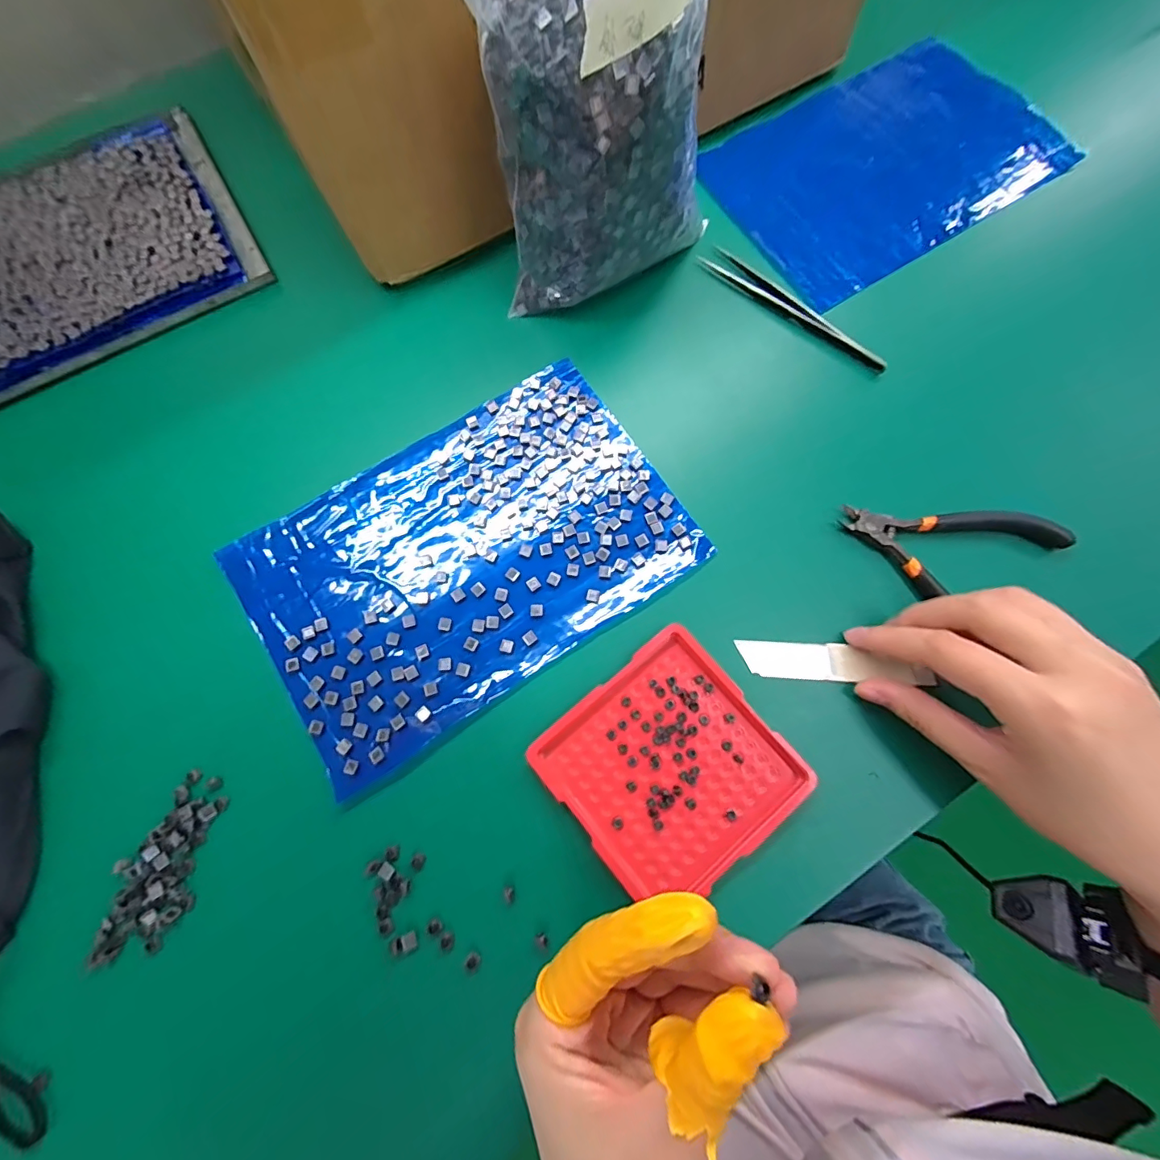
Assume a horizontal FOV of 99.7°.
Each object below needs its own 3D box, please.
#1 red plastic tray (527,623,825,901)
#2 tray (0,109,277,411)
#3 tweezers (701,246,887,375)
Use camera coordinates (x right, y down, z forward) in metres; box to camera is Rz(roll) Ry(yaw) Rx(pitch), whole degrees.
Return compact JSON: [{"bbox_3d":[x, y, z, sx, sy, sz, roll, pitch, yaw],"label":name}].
[{"bbox_3d":[0.043,0.090,0.236,0.099,0.007,0.100,-39,79,-9],"label":"red plastic tray"},{"bbox_3d":[-0.346,-0.204,0.319,0.245,0.015,0.173,-34,78,-8],"label":"tray"},{"bbox_3d":[0.130,-0.168,0.303,0.016,0.009,0.131,-44,80,-10],"label":"tweezers"}]

